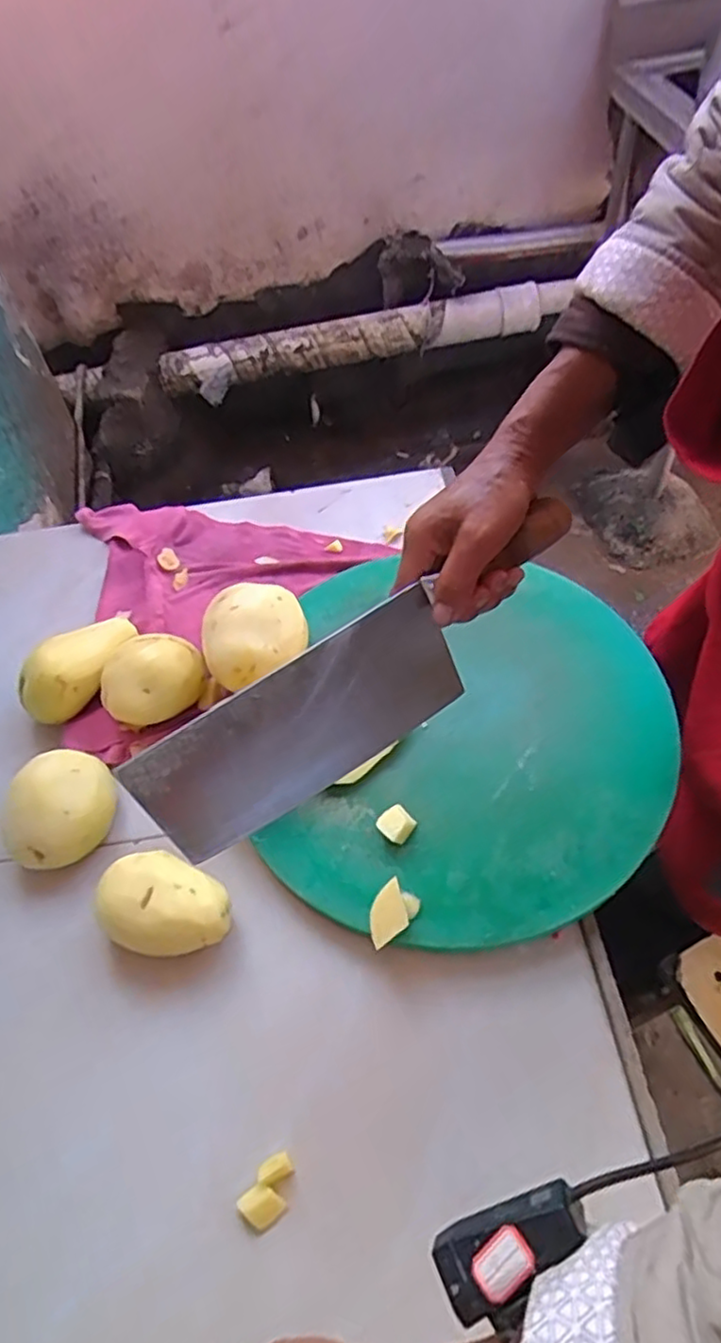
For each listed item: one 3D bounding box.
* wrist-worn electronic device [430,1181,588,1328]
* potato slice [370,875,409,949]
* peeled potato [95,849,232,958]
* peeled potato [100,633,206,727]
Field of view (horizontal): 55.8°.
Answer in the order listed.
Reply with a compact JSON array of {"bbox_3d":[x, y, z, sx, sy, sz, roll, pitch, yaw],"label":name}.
[{"bbox_3d":[0.070,0.267,0.316,0.070,0.029,0.024,-27,92,3],"label":"wrist-worn electronic device"},{"bbox_3d":[0.021,0.187,0.528,0.031,0.004,0.044,-11,68,-14],"label":"potato slice"},{"bbox_3d":[-0.159,0.192,0.557,0.111,0.052,0.081,21,61,18],"label":"peeled potato"},{"bbox_3d":[-0.204,0.008,0.676,0.099,0.069,0.080,-29,59,-13],"label":"peeled potato"}]

